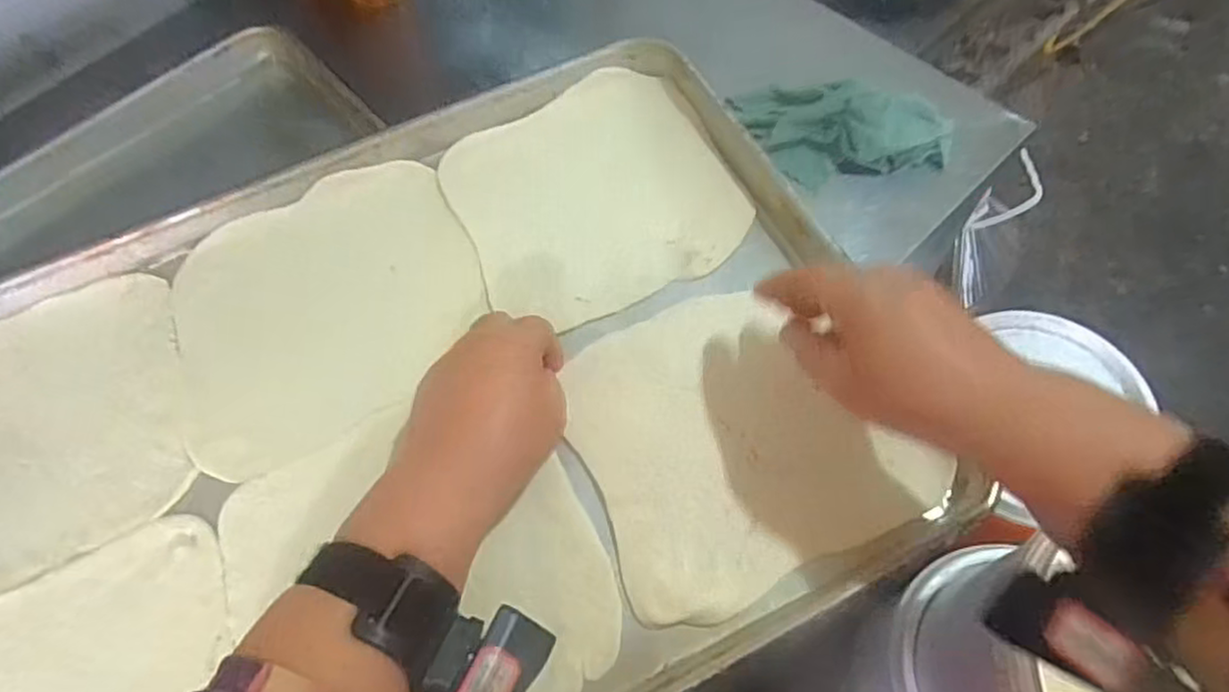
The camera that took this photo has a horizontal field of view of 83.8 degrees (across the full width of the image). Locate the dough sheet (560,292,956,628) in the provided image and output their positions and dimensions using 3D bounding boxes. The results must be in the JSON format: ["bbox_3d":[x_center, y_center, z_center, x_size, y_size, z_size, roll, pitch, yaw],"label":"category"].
[{"bbox_3d":[0.070,0.048,0.401,0.179,0.011,0.170,-24,65,-9],"label":"dough sheet"}]

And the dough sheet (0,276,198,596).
[{"bbox_3d":[-0.364,0.052,0.423,0.187,0.005,0.190,-23,65,-8],"label":"dough sheet"}]

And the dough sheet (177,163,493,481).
[{"bbox_3d":[-0.191,-0.029,0.455,0.201,0.010,0.181,-27,65,-10],"label":"dough sheet"}]

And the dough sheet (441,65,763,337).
[{"bbox_3d":[-0.016,-0.109,0.484,0.182,0.006,0.186,-24,65,-9],"label":"dough sheet"}]

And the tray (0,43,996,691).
[{"bbox_3d":[-0.143,0.053,0.402,0.593,0.035,0.402,-25,65,-9],"label":"tray"}]

